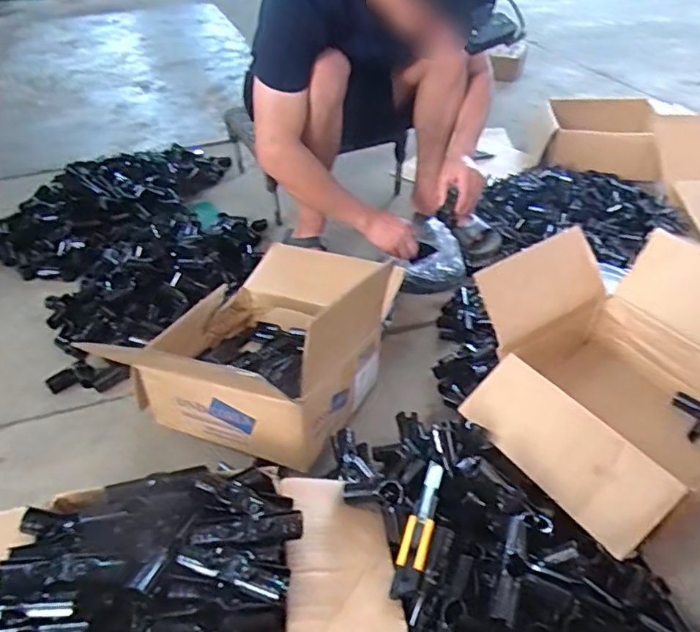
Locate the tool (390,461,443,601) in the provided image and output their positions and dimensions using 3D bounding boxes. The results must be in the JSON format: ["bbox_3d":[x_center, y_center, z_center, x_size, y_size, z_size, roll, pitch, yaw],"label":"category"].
[{"bbox_3d":[0.092,0.268,0.727,0.034,0.017,0.193,12,42,16],"label":"tool"}]

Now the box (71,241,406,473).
[{"bbox_3d":[-0.125,0.002,1.042,0.358,0.260,0.470,16,43,21],"label":"box"}]

